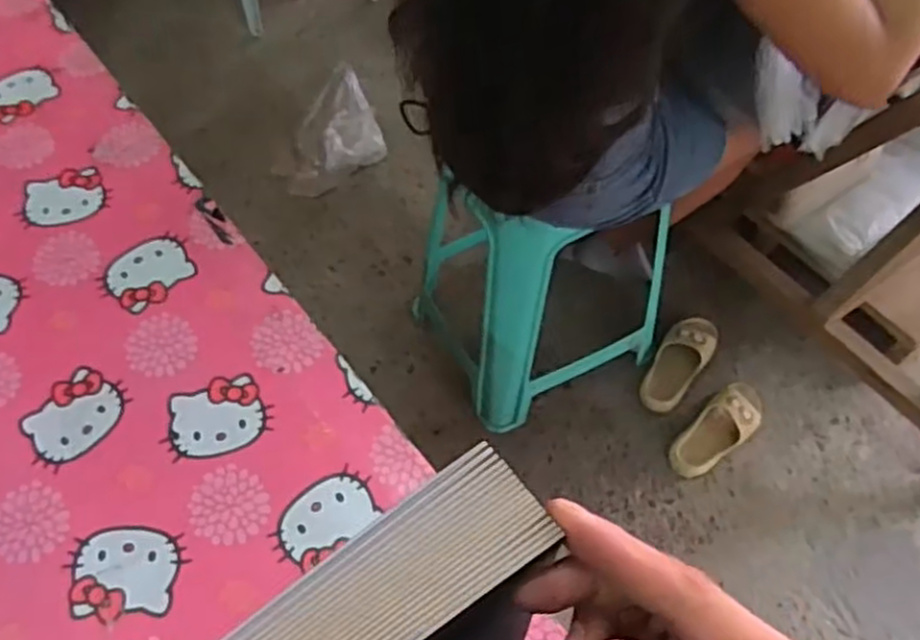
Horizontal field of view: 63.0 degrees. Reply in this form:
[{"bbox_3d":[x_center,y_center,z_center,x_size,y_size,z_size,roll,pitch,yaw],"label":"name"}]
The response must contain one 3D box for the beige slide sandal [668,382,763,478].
[{"bbox_3d":[0.512,0.216,1.495,0.235,0.050,0.101,-34,65,-18],"label":"beige slide sandal"}]

